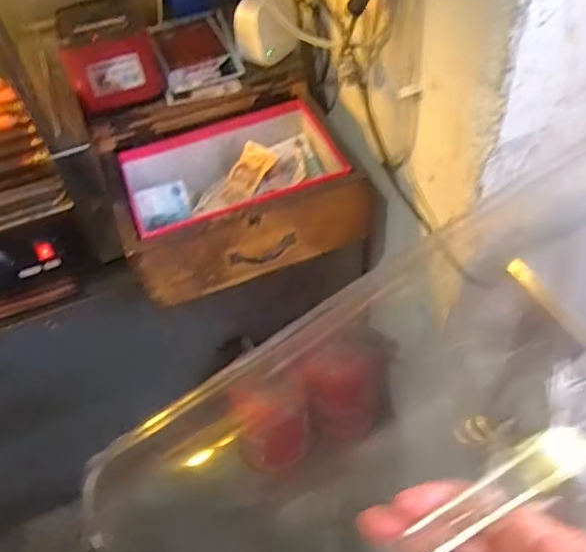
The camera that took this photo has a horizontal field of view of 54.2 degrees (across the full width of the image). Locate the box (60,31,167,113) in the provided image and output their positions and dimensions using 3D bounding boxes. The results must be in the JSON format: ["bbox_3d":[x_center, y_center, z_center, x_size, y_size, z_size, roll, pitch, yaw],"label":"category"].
[{"bbox_3d":[-0.250,-0.293,0.813,0.128,0.089,0.066,-25,54,-15],"label":"box"}]

